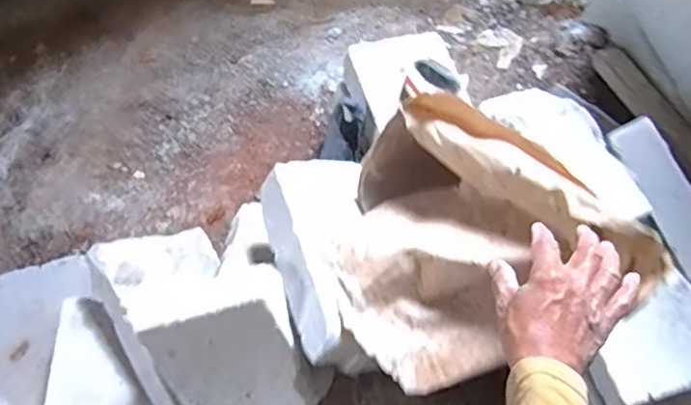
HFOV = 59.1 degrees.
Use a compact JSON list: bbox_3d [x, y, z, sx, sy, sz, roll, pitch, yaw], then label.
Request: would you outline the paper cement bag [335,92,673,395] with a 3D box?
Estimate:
[{"bbox_3d":[0.125,0.064,0.735,0.283,0.177,0.353,-43,75,-13],"label":"paper cement bag"}]

